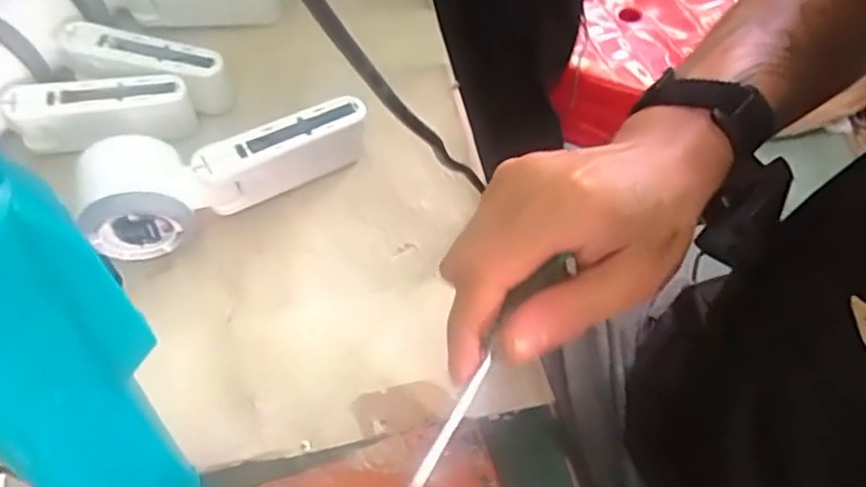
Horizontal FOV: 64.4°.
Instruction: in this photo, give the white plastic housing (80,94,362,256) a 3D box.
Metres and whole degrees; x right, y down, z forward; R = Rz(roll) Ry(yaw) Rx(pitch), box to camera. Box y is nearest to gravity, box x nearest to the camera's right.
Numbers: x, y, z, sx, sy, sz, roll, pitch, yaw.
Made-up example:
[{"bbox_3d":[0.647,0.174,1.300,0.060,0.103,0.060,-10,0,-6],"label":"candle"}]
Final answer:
[{"bbox_3d":[-0.116,-0.040,0.400,0.157,0.054,0.047,-16,62,-10],"label":"white plastic housing"}]

